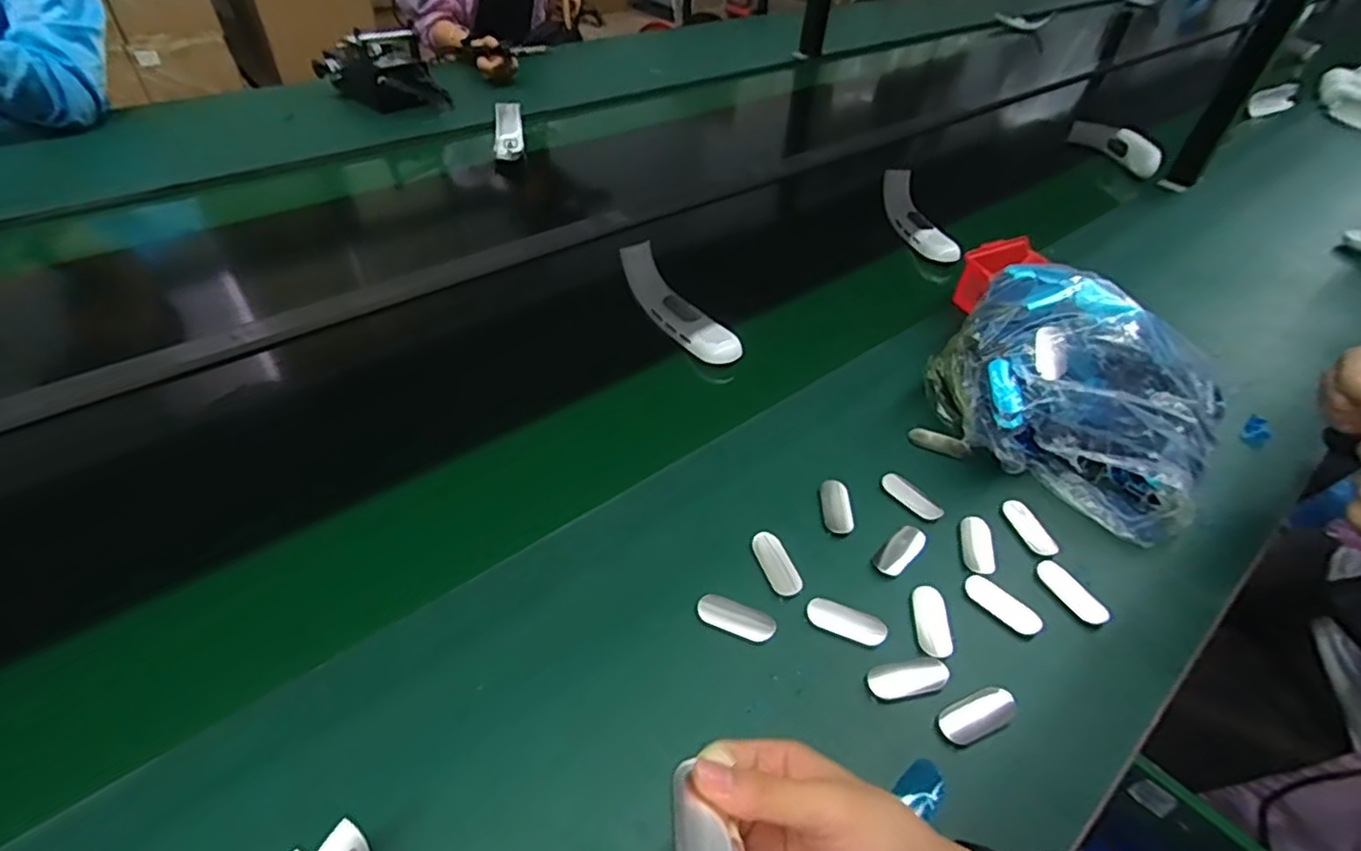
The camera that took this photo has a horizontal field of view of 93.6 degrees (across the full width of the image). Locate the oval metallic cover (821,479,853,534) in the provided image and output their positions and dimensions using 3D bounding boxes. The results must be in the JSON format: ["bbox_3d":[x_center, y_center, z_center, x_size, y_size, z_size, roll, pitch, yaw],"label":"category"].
[{"bbox_3d":[0.139,0.070,0.567,0.025,0.004,0.056,4,46,0],"label":"oval metallic cover"}]

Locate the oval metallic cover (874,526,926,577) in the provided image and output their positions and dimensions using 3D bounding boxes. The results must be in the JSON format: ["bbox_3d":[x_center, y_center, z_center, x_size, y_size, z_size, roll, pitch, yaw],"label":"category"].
[{"bbox_3d":[0.184,0.103,0.533,0.056,0.006,0.026,-34,56,-30],"label":"oval metallic cover"}]

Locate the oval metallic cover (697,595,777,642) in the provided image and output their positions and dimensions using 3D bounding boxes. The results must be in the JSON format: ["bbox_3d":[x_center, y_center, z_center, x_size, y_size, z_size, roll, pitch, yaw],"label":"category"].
[{"bbox_3d":[0.042,0.145,0.483,0.059,0.004,0.024,17,48,13],"label":"oval metallic cover"}]

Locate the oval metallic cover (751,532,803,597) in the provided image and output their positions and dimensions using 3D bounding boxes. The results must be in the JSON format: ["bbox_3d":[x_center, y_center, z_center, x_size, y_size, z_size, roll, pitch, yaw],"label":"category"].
[{"bbox_3d":[0.079,0.113,0.522,0.025,0.006,0.058,-15,49,-17],"label":"oval metallic cover"}]

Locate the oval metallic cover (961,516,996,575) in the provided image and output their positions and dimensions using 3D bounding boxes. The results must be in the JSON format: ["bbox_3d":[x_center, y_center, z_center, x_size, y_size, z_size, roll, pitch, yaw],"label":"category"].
[{"bbox_3d":[0.252,0.102,0.543,0.024,0.005,0.057,10,46,6],"label":"oval metallic cover"}]

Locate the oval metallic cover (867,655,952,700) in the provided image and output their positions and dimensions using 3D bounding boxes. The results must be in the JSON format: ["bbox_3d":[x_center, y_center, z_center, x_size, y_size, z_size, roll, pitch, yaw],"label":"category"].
[{"bbox_3d":[0.163,0.179,0.454,0.059,0.004,0.025,-8,47,-10],"label":"oval metallic cover"}]

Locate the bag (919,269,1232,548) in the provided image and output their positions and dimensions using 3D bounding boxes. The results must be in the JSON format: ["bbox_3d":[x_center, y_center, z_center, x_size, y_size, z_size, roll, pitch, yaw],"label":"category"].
[{"bbox_3d":[0.394,-0.040,0.629,0.252,0.098,0.255,33,53,26],"label":"bag"}]

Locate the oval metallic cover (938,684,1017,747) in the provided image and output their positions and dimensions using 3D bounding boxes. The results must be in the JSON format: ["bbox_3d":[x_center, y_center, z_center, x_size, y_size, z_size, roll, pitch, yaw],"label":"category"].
[{"bbox_3d":[0.205,0.198,0.439,0.058,0.008,0.026,-17,49,-19],"label":"oval metallic cover"}]

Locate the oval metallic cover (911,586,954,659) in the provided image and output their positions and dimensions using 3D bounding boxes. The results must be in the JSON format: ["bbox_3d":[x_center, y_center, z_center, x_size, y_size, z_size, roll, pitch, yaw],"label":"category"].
[{"bbox_3d":[0.192,0.148,0.486,0.026,0.004,0.058,7,46,4],"label":"oval metallic cover"}]

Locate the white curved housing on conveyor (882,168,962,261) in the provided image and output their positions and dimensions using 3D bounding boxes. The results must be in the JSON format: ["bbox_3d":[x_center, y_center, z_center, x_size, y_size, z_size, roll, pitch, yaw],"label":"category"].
[{"bbox_3d":[0.355,-0.309,0.948,0.035,0.059,0.205,-6,46,-11],"label":"white curved housing on conveyor"}]

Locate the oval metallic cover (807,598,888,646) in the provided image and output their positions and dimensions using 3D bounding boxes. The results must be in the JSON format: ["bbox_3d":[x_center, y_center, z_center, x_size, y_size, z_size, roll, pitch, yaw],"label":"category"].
[{"bbox_3d":[0.126,0.148,0.484,0.058,0.004,0.025,19,48,14],"label":"oval metallic cover"}]

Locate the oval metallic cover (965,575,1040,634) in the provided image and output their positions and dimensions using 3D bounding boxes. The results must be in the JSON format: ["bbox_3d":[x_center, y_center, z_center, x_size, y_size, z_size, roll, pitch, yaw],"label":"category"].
[{"bbox_3d":[0.254,0.140,0.503,0.059,0.004,0.025,36,54,28],"label":"oval metallic cover"}]

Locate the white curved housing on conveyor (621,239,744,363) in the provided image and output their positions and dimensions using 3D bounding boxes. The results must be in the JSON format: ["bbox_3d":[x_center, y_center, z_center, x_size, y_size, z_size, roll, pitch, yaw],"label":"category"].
[{"bbox_3d":[-0.002,-0.145,0.752,0.049,0.048,0.200,-25,52,-25],"label":"white curved housing on conveyor"}]

